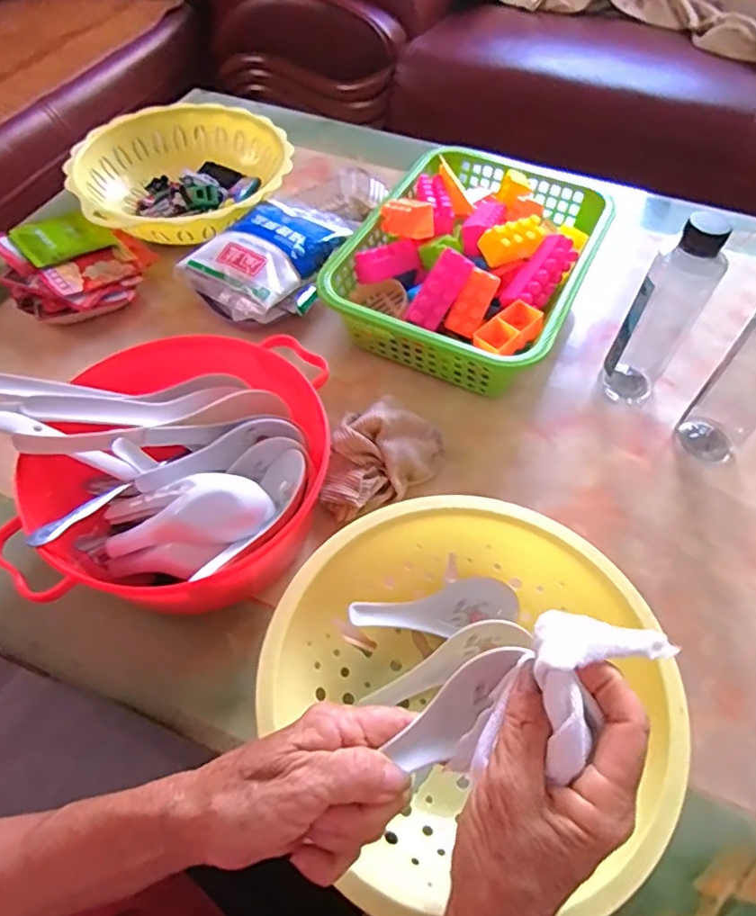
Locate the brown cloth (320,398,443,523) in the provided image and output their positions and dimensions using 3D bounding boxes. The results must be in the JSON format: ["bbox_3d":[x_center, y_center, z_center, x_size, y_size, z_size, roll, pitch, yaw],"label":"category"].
[{"bbox_3d":[-0.004,0.000,0.506,0.109,0.048,0.074,-35,63,-22],"label":"brown cloth"}]

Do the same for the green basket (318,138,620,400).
[{"bbox_3d":[0.100,-0.204,0.615,0.213,0.100,0.286,23,58,14],"label":"green basket"}]

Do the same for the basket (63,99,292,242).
[{"bbox_3d":[-0.229,-0.333,0.712,0.237,0.066,0.244,-12,56,-9],"label":"basket"}]

